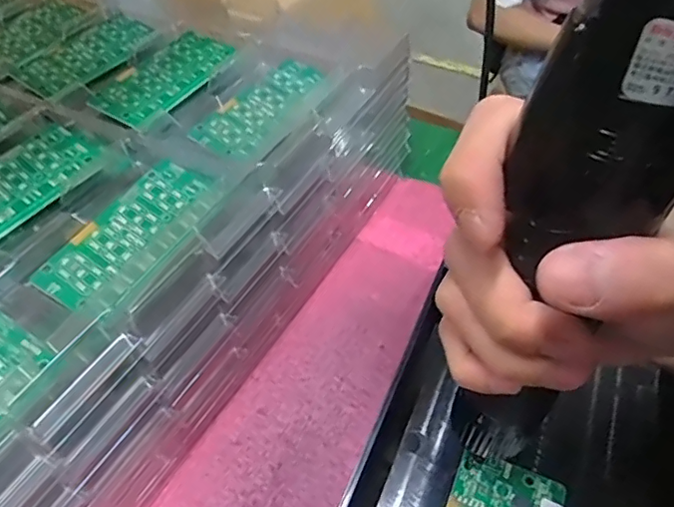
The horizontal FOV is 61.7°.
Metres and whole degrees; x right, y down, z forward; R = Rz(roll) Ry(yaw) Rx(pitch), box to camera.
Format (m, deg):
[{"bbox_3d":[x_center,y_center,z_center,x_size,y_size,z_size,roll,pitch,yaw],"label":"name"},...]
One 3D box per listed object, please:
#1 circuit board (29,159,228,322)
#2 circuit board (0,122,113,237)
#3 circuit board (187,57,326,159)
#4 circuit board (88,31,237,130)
[{"bbox_3d":[-0.101,-0.011,0.281,0.042,0.004,0.094,28,58,16],"label":"circuit board"},{"bbox_3d":[-0.169,-0.034,0.290,0.046,0.007,0.097,28,55,25],"label":"circuit board"},{"bbox_3d":[-0.048,-0.092,0.348,0.040,0.010,0.090,23,53,21],"label":"circuit board"},{"bbox_3d":[-0.107,-0.112,0.358,0.052,0.008,0.094,24,53,22],"label":"circuit board"}]

